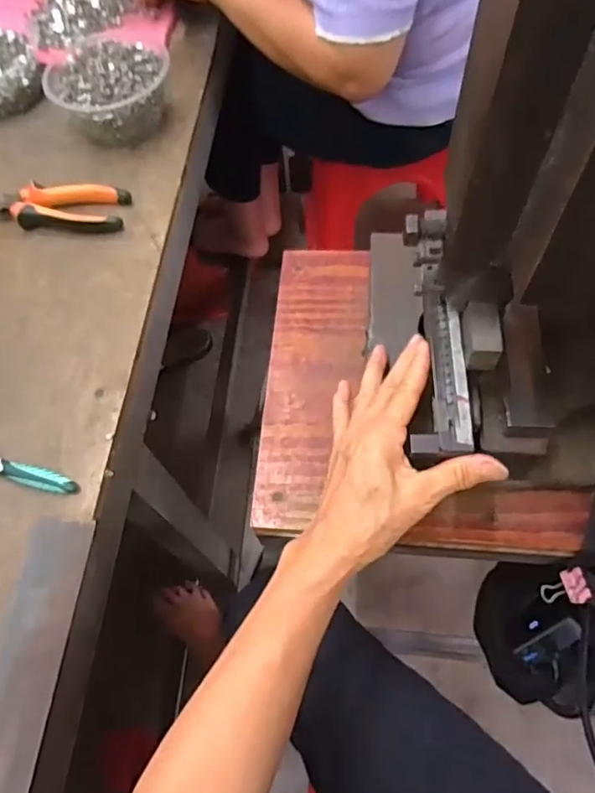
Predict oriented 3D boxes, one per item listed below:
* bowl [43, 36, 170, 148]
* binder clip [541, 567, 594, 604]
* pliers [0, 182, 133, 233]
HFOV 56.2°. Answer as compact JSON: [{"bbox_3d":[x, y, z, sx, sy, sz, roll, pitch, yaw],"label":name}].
[{"bbox_3d":[-0.208,-0.346,0.631,0.123,0.069,0.099,20,66,15],"label":"bowl"},{"bbox_3d":[0.224,0.161,0.465,0.037,0.016,0.027,-17,63,-4],"label":"binder clip"},{"bbox_3d":[-0.257,-0.199,0.588,0.151,0.023,0.052,0,63,5],"label":"pliers"}]

